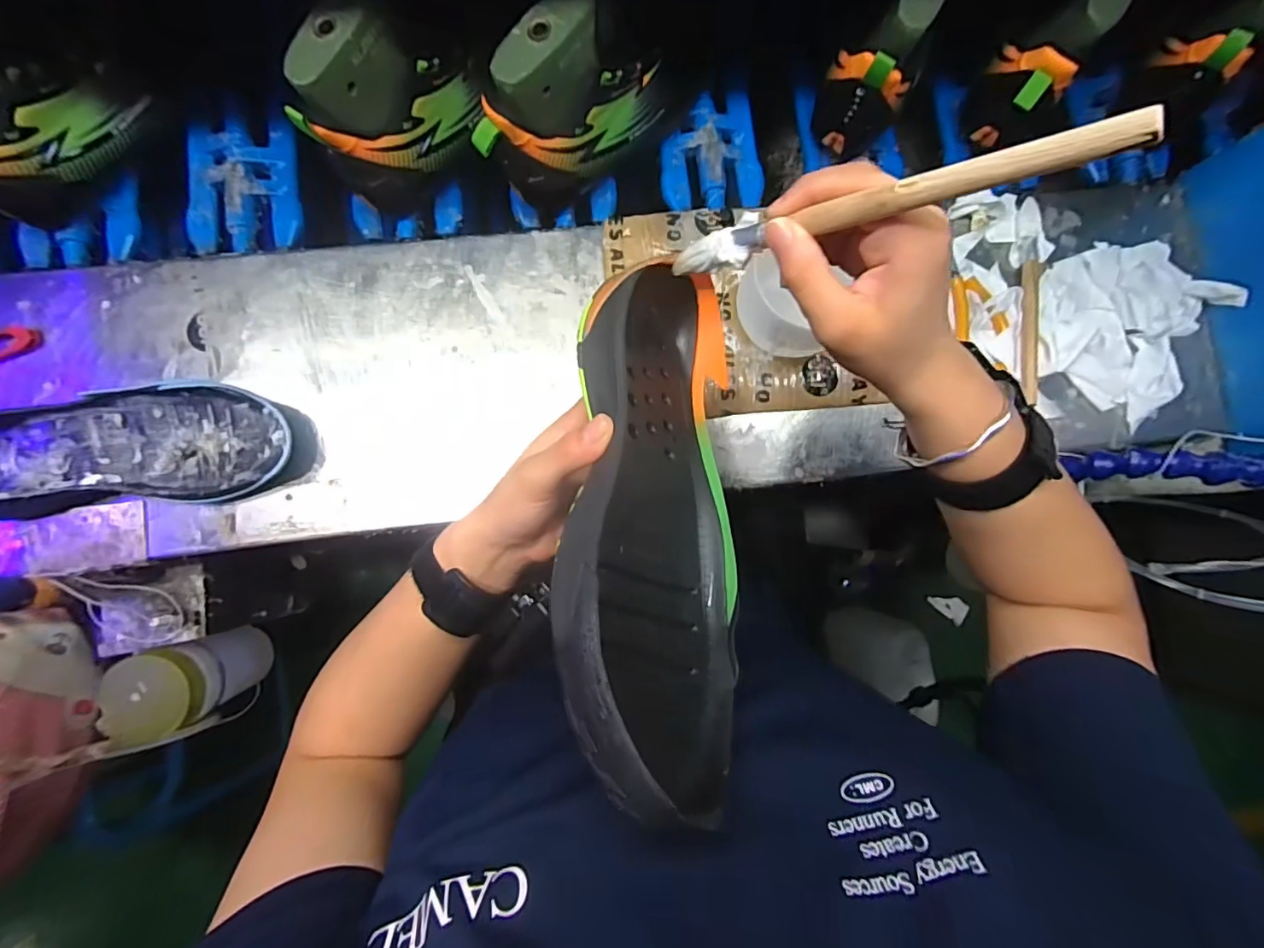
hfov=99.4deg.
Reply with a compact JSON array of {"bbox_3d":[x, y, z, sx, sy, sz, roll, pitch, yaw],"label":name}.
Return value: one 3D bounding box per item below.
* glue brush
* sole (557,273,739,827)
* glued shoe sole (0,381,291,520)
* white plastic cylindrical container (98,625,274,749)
[{"bbox_3d":[0.084,-0.105,0.217,0.009,0.187,0.017,18,85,-38],"label":"glue brush"},{"bbox_3d":[0.014,0.006,0.248,0.033,0.103,0.254,-19,58,31],"label":"sole"},{"bbox_3d":[-0.375,-0.019,0.396,0.227,0.052,0.087,-6,87,-4],"label":"glued shoe sole"},{"bbox_3d":[-0.406,0.188,0.506,0.062,0.142,0.068,0,86,-4],"label":"white plastic cylindrical container"}]

